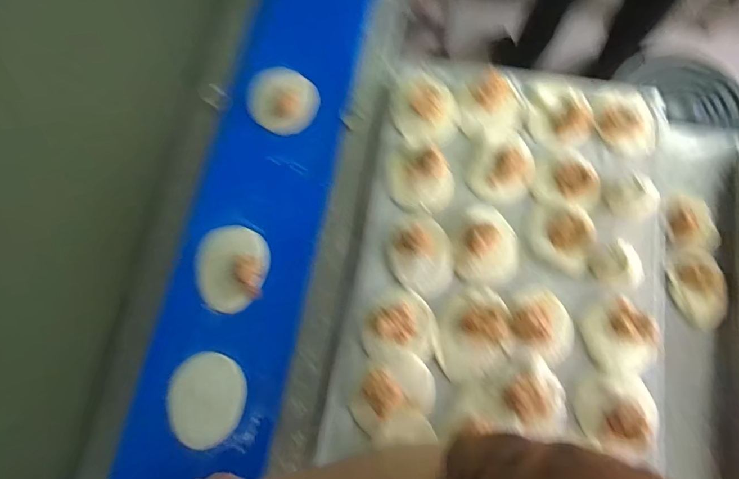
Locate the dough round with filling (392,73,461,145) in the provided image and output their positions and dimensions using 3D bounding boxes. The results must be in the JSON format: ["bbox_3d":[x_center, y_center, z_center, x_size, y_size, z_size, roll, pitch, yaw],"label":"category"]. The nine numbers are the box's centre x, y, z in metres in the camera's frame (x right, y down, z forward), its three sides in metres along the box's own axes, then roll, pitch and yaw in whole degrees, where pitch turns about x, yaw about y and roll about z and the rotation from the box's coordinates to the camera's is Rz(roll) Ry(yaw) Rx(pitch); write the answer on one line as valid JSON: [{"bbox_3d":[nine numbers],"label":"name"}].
[{"bbox_3d":[0.082,-0.194,0.586,0.100,0.033,0.107,0,77,1],"label":"dough round with filling"}]

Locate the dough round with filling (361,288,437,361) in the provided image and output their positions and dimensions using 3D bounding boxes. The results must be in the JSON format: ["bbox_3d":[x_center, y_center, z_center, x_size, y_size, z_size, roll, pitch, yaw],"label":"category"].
[{"bbox_3d":[0.039,0.107,0.520,0.093,0.034,0.086,0,77,1],"label":"dough round with filling"}]

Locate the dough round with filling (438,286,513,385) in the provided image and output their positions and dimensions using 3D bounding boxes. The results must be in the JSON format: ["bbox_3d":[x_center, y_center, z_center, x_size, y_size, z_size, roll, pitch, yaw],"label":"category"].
[{"bbox_3d":[0.137,0.122,0.526,0.092,0.017,0.115,-1,77,0],"label":"dough round with filling"}]

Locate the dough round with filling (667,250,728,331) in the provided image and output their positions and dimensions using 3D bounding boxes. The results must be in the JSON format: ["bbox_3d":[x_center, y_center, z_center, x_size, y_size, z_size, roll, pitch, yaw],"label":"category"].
[{"bbox_3d":[0.505,0.076,0.621,0.072,0.023,0.114,-7,77,-1],"label":"dough round with filling"}]

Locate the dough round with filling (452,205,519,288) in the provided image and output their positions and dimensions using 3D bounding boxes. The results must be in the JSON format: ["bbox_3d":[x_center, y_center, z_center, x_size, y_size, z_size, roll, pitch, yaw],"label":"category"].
[{"bbox_3d":[0.161,0.006,0.543,0.086,0.029,0.107,14,77,4],"label":"dough round with filling"}]

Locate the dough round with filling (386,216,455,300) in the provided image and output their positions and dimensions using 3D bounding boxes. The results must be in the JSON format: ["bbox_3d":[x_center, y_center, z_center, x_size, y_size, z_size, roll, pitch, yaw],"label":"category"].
[{"bbox_3d":[0.069,0.018,0.542,0.085,0.030,0.110,-9,77,-2],"label":"dough round with filling"}]

